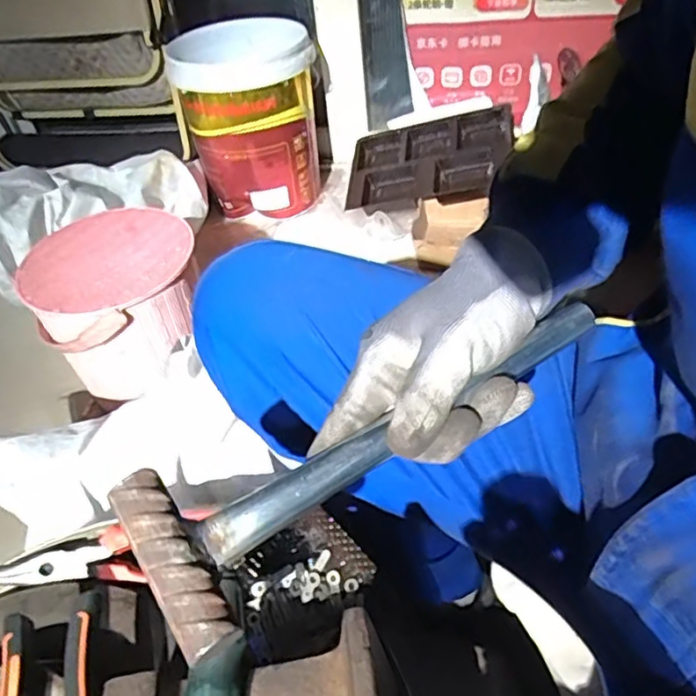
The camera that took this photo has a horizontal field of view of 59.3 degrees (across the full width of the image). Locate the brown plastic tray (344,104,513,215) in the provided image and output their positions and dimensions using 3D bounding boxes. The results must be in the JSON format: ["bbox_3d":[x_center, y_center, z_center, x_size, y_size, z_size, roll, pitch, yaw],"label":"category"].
[{"bbox_3d":[0.170,-0.391,1.266,0.329,0.058,0.191,-6,69,24],"label":"brown plastic tray"}]

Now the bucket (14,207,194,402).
[{"bbox_3d":[-0.341,-0.067,0.939,0.234,0.179,0.223,-4,46,4],"label":"bucket"}]

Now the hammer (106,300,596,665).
[{"bbox_3d":[0.028,0.037,0.298,0.265,0.025,0.072,-26,48,-23],"label":"hammer"}]

